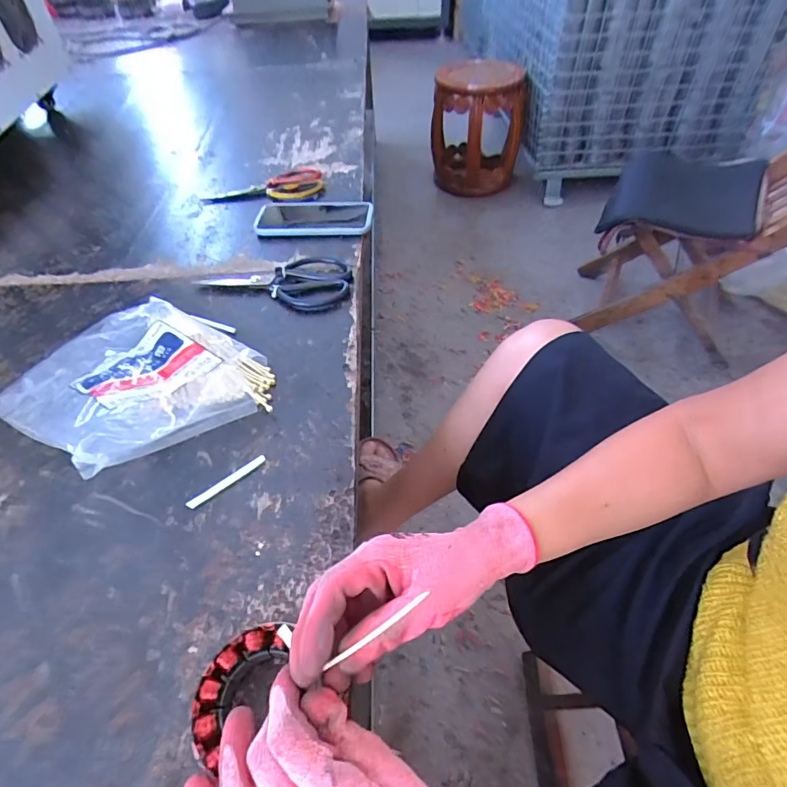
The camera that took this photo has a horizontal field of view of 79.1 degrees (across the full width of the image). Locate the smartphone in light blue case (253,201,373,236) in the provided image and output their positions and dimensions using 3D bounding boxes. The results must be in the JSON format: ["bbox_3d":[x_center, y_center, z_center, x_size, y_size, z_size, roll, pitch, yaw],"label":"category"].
[{"bbox_3d":[-0.117,-0.267,0.717,0.172,0.011,0.094,1,49,5],"label":"smartphone in light blue case"}]

